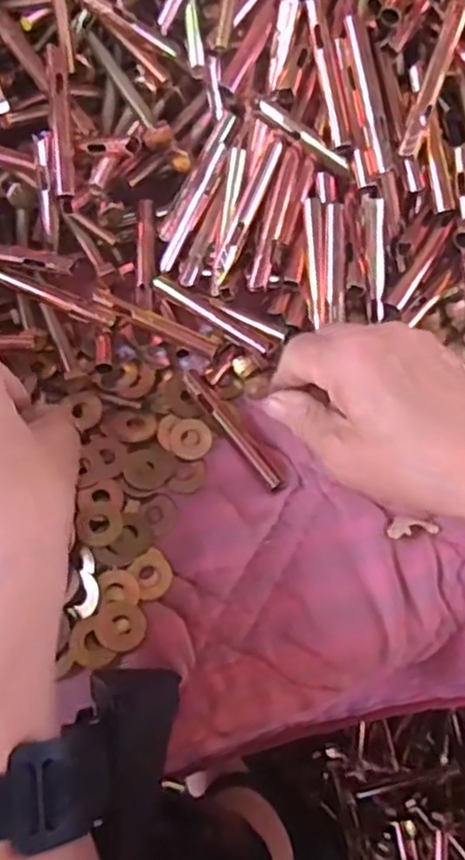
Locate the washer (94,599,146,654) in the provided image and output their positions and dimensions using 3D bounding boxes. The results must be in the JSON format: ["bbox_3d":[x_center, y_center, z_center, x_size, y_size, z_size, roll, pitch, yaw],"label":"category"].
[{"bbox_3d":[-0.056,0.098,0.345,0.024,0.005,0.025,-1,69,2],"label":"washer"}]

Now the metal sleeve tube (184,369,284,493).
[{"bbox_3d":[0.000,-0.001,0.386,0.010,0.010,0.083,-36,72,-11],"label":"metal sleeve tube"}]

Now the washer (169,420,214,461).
[{"bbox_3d":[-0.024,0.005,0.390,0.023,0.004,0.024,-19,69,-4],"label":"washer"}]

